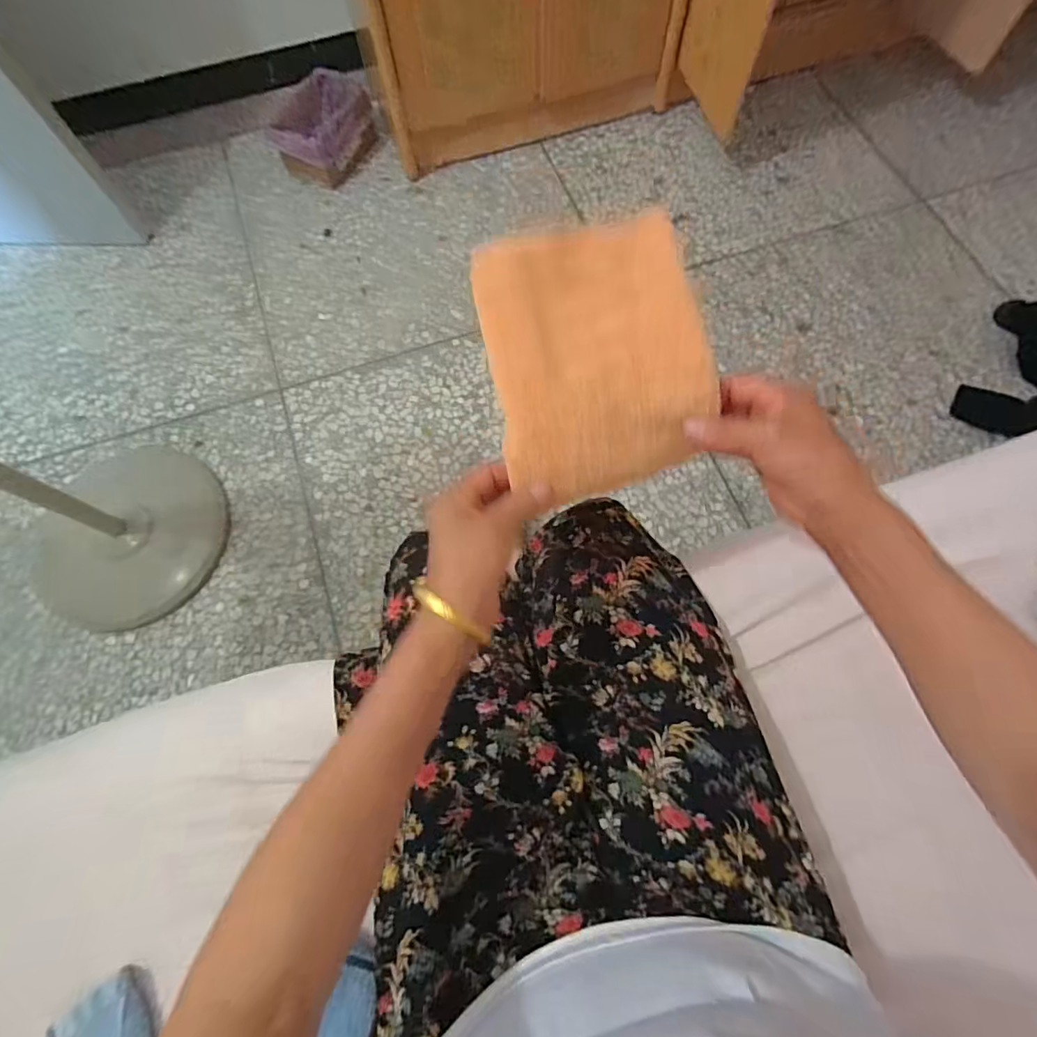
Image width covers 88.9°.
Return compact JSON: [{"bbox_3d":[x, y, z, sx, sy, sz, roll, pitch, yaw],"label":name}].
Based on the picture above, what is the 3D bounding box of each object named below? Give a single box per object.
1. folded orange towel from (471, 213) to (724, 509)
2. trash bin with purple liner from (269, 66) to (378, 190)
[{"bbox_3d":[0.053,-0.105,0.351,0.140,0.021,0.167,-16,100,-4],"label":"folded orange towel"},{"bbox_3d":[-0.535,-1.062,1.446,0.208,0.126,0.297,24,72,11],"label":"trash bin with purple liner"}]

